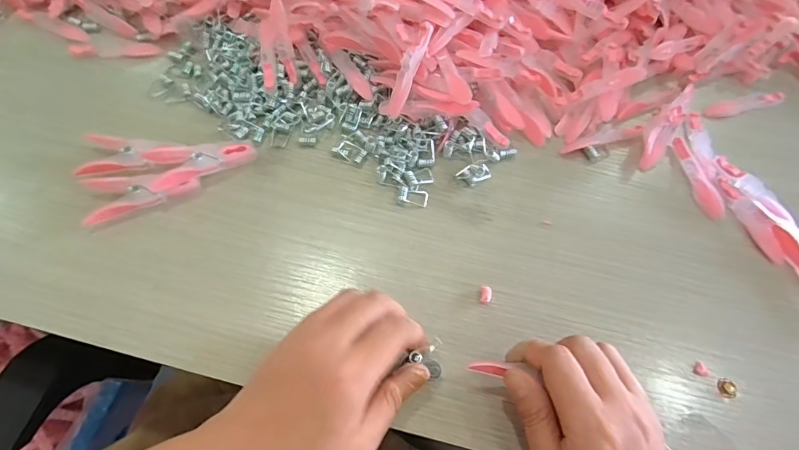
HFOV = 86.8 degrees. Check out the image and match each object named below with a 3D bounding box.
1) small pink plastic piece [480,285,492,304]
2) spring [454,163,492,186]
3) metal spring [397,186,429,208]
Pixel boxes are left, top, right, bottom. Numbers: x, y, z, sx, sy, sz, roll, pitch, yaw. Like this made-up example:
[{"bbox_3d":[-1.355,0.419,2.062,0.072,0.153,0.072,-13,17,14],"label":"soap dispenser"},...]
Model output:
[{"bbox_3d":[0.061,0.049,0.296,0.007,0.005,0.012,13,66,4],"label":"small pink plastic piece"},{"bbox_3d":[0.060,-0.041,0.342,0.027,0.009,0.016,-29,70,-14],"label":"spring"},{"bbox_3d":[0.011,-0.022,0.332,0.023,0.004,0.014,12,66,3],"label":"metal spring"}]

